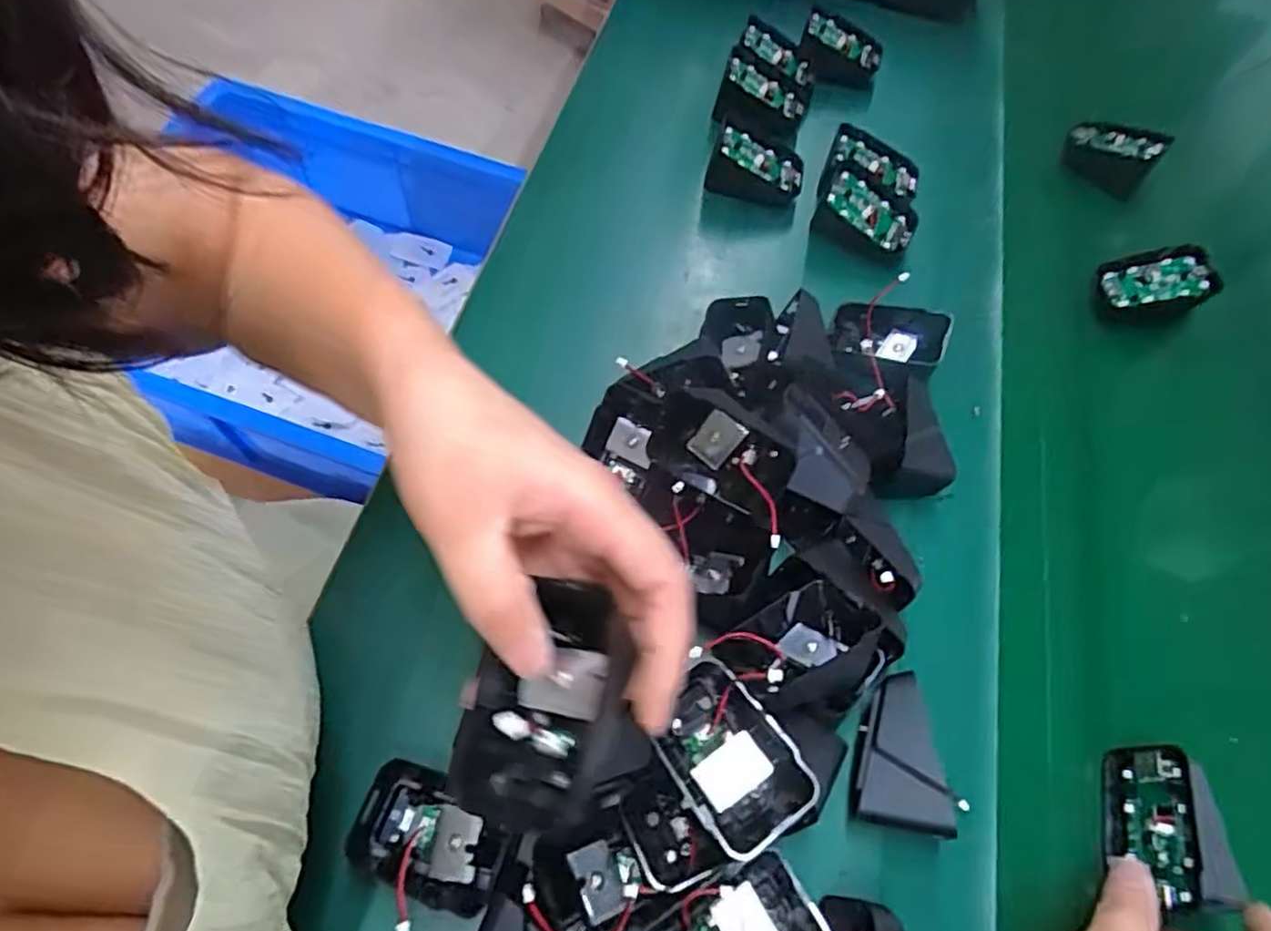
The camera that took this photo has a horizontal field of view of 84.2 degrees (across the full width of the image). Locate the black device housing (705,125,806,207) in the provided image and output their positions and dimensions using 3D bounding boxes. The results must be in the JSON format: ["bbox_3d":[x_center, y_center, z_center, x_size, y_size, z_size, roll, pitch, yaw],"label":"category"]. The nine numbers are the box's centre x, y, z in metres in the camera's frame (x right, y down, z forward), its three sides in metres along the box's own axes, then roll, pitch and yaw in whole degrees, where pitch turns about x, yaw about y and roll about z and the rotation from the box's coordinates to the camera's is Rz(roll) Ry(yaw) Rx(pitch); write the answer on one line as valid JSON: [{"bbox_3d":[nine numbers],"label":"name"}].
[{"bbox_3d":[0.087,-0.216,0.507,0.068,0.035,0.044,14,61,4],"label":"black device housing"}]

